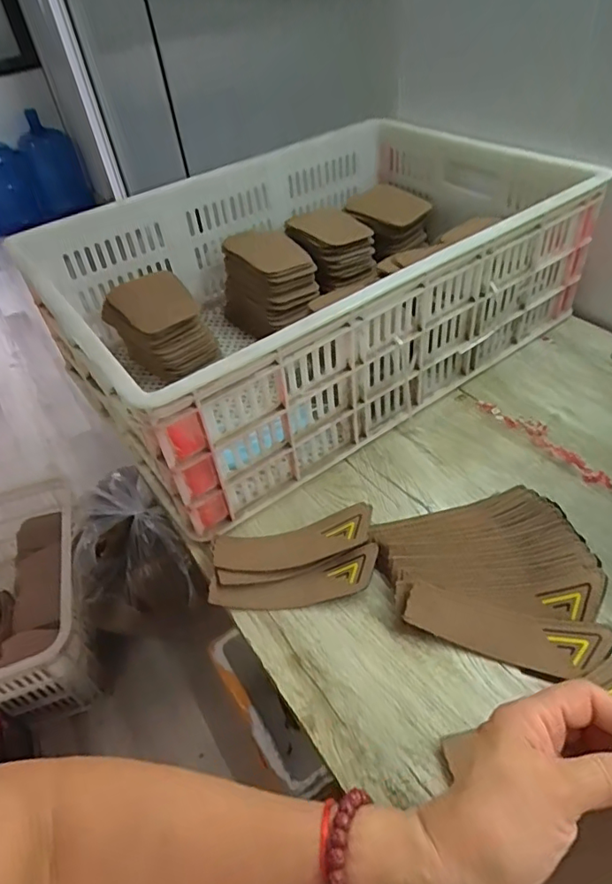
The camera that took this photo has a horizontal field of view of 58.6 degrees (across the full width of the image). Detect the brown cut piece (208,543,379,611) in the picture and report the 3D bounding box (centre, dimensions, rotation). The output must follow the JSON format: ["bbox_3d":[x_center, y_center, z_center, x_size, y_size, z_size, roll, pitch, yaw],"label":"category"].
[{"bbox_3d":[-0.009,0.127,0.486,0.151,0.014,0.038,-10,43,-3],"label":"brown cut piece"}]

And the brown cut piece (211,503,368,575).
[{"bbox_3d":[-0.010,0.094,0.505,0.146,0.015,0.047,-14,43,-2],"label":"brown cut piece"}]

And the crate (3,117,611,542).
[{"bbox_3d":[0.013,-0.216,0.710,0.607,0.188,0.450,-29,47,-22],"label":"crate"}]

